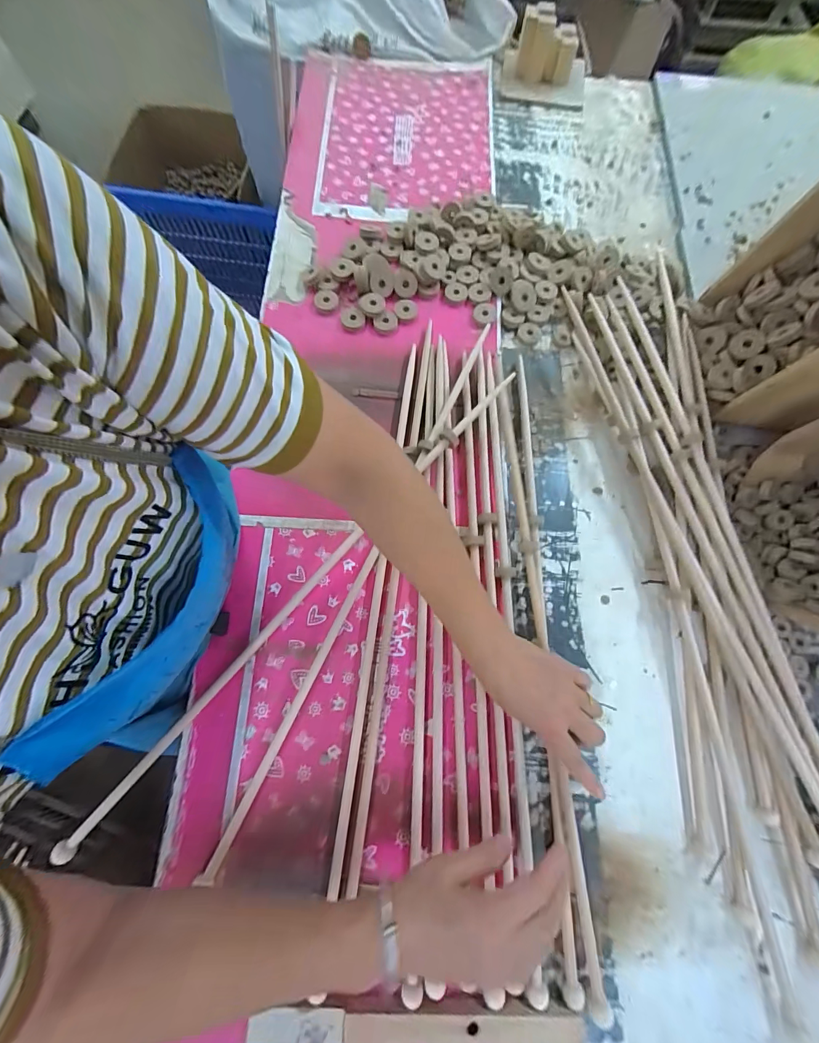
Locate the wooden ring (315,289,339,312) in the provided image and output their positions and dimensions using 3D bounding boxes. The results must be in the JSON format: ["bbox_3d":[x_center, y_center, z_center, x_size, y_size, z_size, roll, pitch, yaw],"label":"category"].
[{"bbox_3d":[-0.122,-0.324,0.553,0.034,0.007,0.036,0,74,-1],"label":"wooden ring"}]

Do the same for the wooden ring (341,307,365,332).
[{"bbox_3d":[-0.084,-0.296,0.548,0.038,0.009,0.032,37,77,9],"label":"wooden ring"}]

